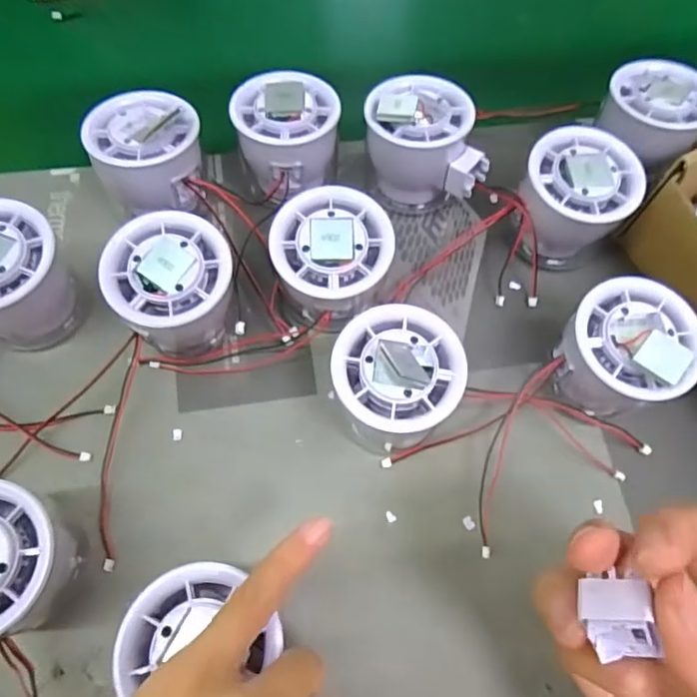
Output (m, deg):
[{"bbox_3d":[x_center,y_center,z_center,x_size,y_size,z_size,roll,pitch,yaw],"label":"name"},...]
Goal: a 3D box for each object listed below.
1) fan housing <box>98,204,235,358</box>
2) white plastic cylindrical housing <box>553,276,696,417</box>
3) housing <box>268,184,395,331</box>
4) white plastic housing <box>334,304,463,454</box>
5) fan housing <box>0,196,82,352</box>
[{"bbox_3d":[-0.084,-0.030,0.284,0.056,0.056,0.057,1,66,-2],"label":"fan housing"},{"bbox_3d":[0.128,0.002,0.278,0.061,0.055,0.056,1,66,-2],"label":"white plastic cylindrical housing"},{"bbox_3d":[-0.009,-0.040,0.292,0.059,0.057,0.061,-15,69,-9],"label":"housing"},{"bbox_3d":[0.021,0.015,0.270,0.056,0.053,0.059,1,66,-2],"label":"white plastic housing"},{"bbox_3d":[-0.164,-0.036,0.282,0.054,0.055,0.053,1,66,-2],"label":"fan housing"}]

